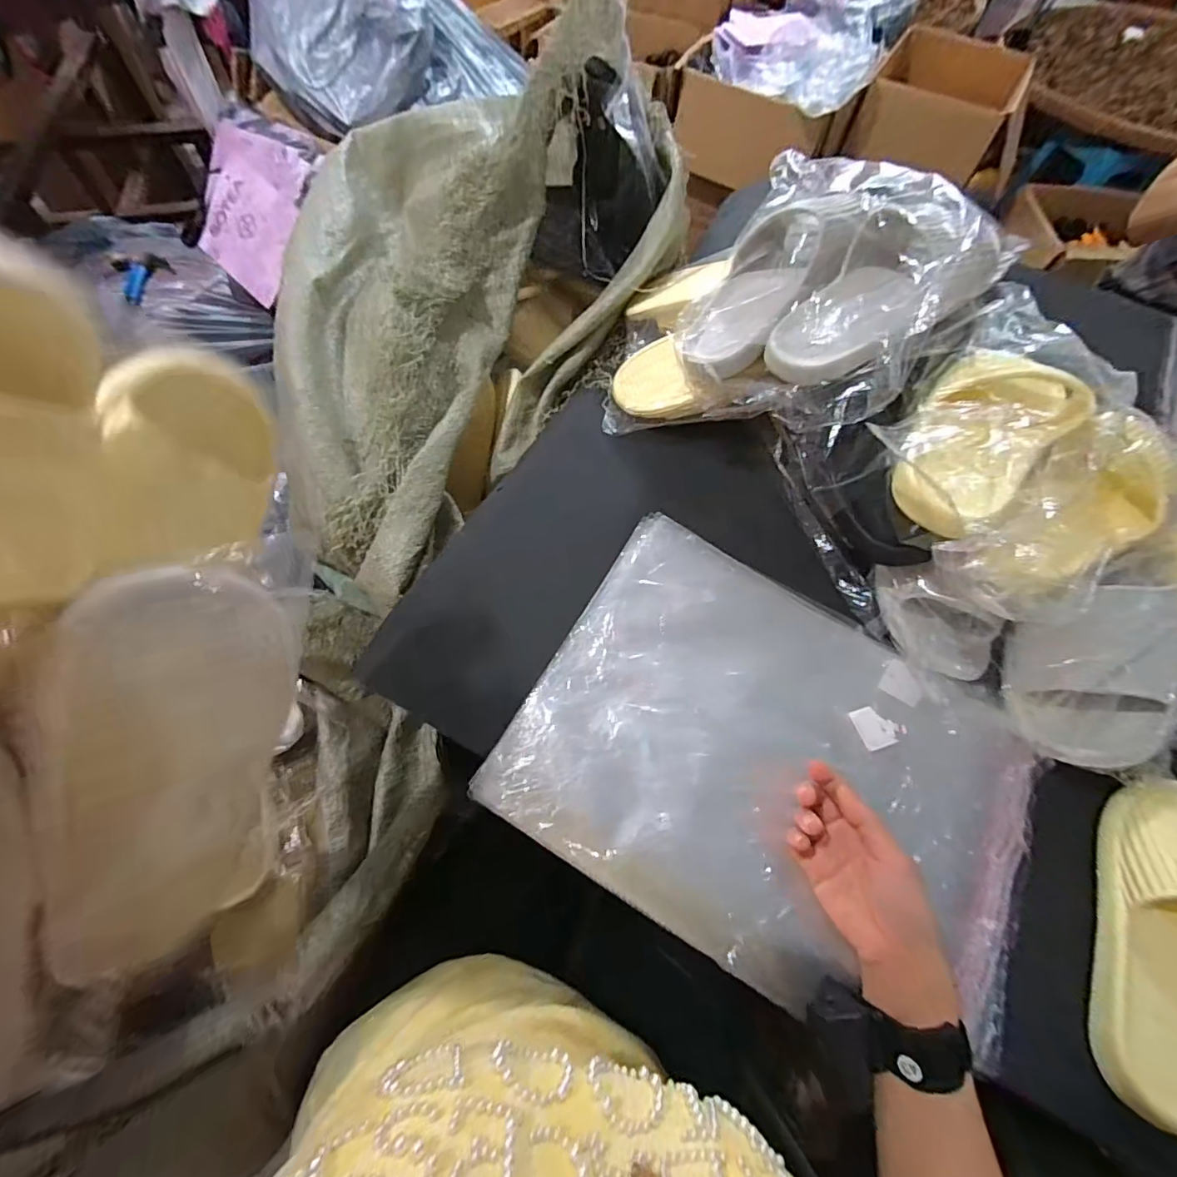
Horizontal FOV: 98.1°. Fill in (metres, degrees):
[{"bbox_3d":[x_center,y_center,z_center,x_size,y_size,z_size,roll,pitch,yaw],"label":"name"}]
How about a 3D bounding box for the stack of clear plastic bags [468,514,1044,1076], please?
[{"bbox_3d":[0.148,0.138,0.420,0.387,0.039,0.294,28,66,13],"label":"stack of clear plastic bags"}]

